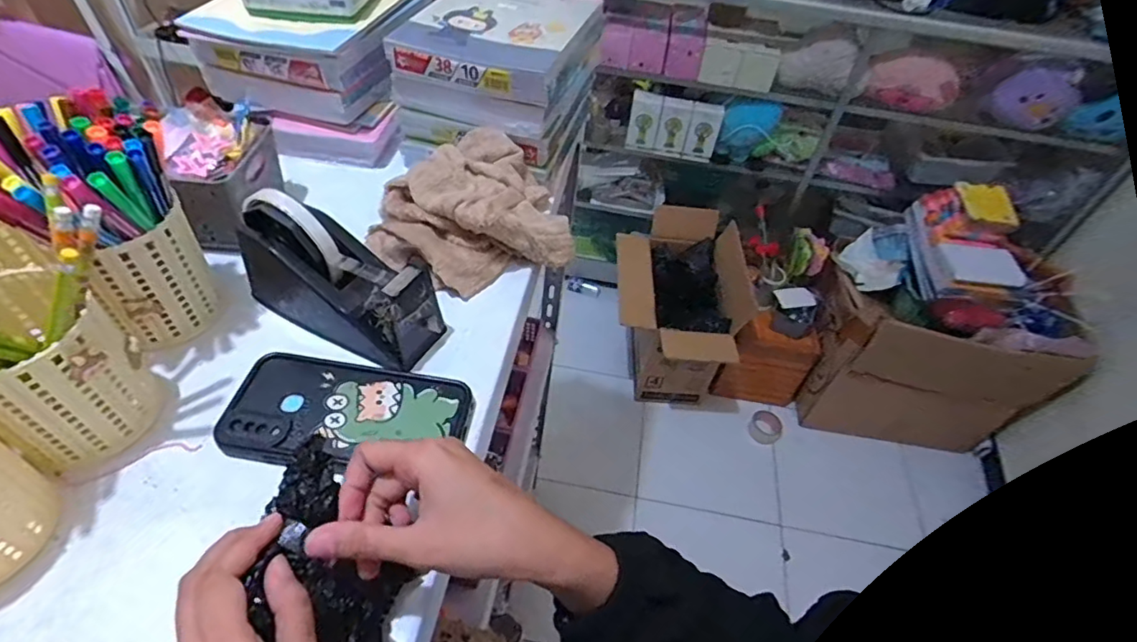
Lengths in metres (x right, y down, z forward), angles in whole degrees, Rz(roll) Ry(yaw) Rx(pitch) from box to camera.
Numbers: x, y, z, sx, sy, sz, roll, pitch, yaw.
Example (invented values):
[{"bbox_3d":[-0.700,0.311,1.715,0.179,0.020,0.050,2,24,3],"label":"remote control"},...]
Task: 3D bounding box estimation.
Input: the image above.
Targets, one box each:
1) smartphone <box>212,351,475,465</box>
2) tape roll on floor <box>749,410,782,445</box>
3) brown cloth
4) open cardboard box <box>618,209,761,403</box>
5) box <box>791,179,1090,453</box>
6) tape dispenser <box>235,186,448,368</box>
[{"bbox_3d":[-0.155,0.065,0.393,0.162,0.007,0.080,8,48,0],"label":"smartphone"},{"bbox_3d":[0.604,0.325,1.705,0.096,0.046,0.096,3,48,-4],"label":"tape roll on floor"},{"bbox_3d":[-0.092,-0.106,0.517,0.176,0.069,0.139,-23,55,-25],"label":"brown cloth"},{"bbox_3d":[0.333,-0.019,1.671,0.388,0.405,0.483,5,48,-2],"label":"open cardboard box"},{"bbox_3d":[1.004,-0.015,1.564,0.521,0.624,0.413,10,48,2],"label":"box"},{"bbox_3d":[-0.174,-0.037,0.423,0.153,0.101,0.059,24,50,15],"label":"tape dispenser"}]

